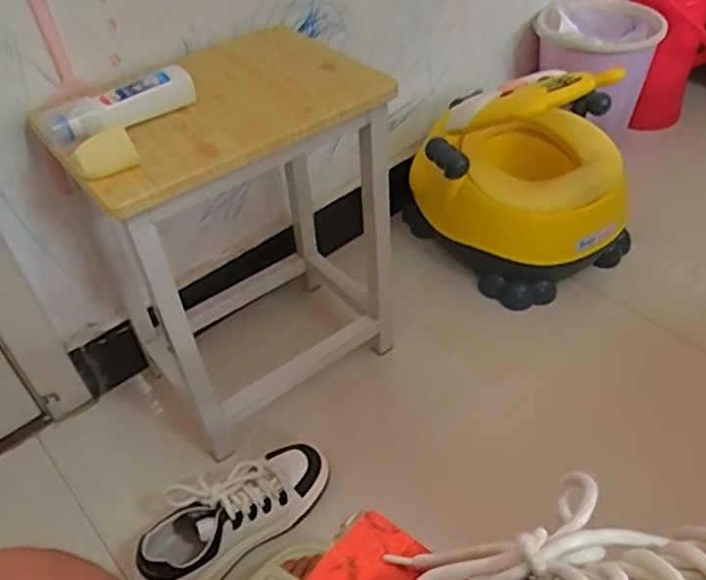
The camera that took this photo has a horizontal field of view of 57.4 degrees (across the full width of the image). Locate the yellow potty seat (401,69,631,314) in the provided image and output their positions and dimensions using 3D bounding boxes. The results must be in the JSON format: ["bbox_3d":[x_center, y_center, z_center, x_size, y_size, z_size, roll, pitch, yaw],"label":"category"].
[{"bbox_3d":[0.279,-0.191,1.046,0.307,0.308,0.293,-21,46,-16],"label":"yellow potty seat"}]

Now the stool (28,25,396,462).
[{"bbox_3d":[-0.139,-0.048,0.824,0.310,0.440,0.225,-29,49,-24],"label":"stool"}]

